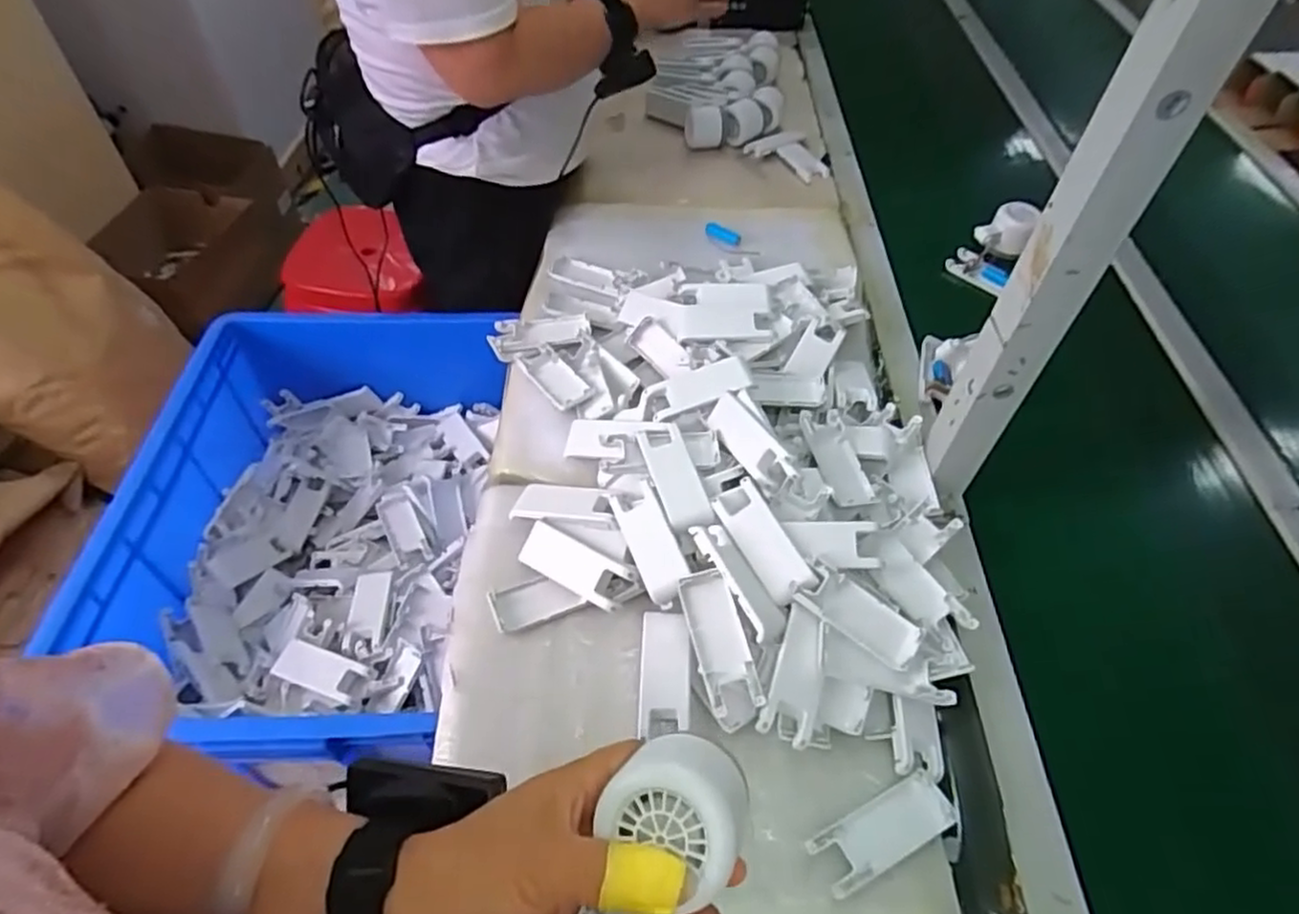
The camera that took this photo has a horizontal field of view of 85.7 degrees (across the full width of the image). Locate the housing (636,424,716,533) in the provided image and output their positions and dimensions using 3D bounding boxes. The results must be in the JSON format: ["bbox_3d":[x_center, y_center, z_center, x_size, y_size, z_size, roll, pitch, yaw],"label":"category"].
[{"bbox_3d":[0.023,0.019,0.600,0.037,0.008,0.107,-20,60,-3],"label":"housing"}]

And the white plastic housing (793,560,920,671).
[{"bbox_3d":[0.161,0.122,0.537,0.093,0.011,0.040,33,57,6],"label":"white plastic housing"}]

